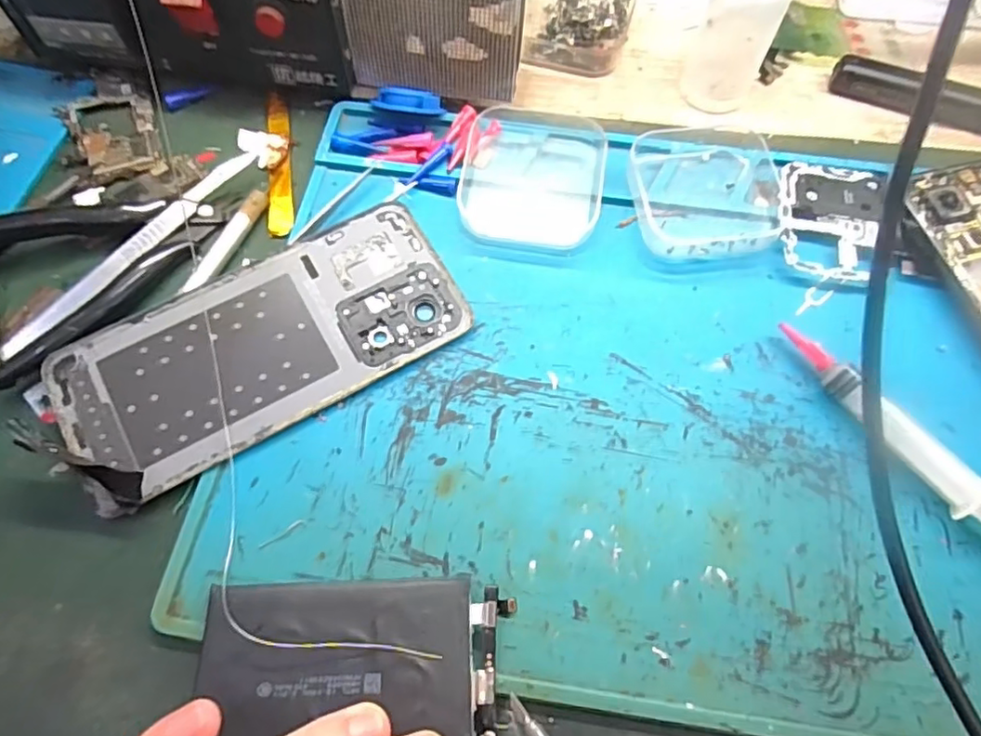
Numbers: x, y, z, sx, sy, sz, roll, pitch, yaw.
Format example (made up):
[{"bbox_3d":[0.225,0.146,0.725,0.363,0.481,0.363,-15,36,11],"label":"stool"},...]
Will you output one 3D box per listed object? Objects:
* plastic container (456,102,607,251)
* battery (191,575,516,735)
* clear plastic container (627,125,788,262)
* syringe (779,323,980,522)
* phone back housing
[{"bbox_3d":[0.020,-0.093,0.275,0.064,0.018,0.077,8,67,3],"label":"plastic container"},{"bbox_3d":[-0.045,0.098,0.191,0.094,0.008,0.059,1,59,-1],"label":"battery"},{"bbox_3d":[0.097,-0.084,0.271,0.068,0.016,0.071,-2,67,-2],"label":"clear plastic container"},{"bbox_3d":[0.151,0.022,0.225,0.015,0.015,0.102,-32,71,-13],"label":"syringe"},{"bbox_3d":[-0.090,-0.009,0.240,0.158,0.009,0.072,-29,70,-12],"label":"phone back housing"}]

